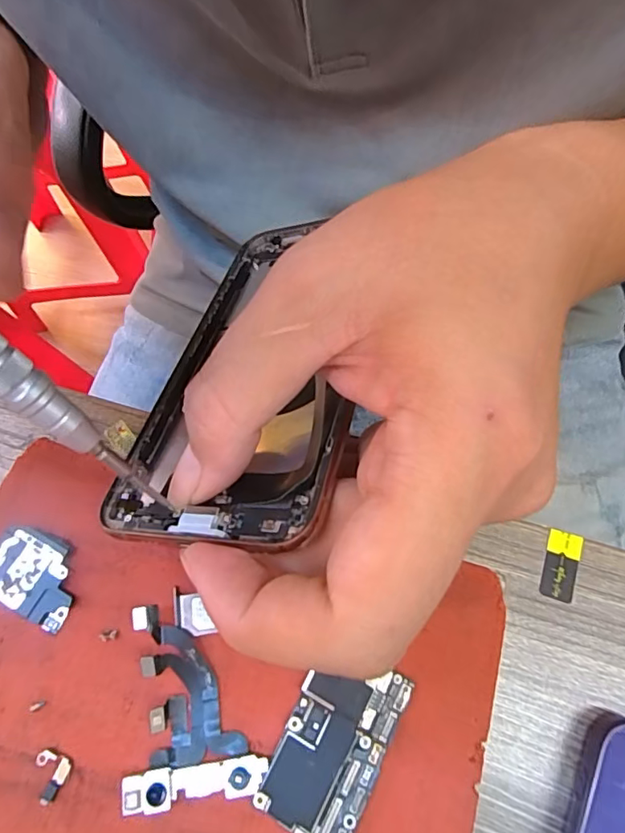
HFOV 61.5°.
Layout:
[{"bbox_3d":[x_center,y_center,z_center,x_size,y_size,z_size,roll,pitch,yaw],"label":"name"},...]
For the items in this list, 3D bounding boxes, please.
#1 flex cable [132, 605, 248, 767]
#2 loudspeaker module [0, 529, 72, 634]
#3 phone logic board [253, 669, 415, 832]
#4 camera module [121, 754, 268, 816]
[{"bbox_3d":[-0.034,0.072,0.143,0.023,0.008,0.040,-12,66,-3],"label":"flex cable"},{"bbox_3d":[-0.084,0.047,0.157,0.030,0.005,0.022,25,69,13],"label":"loudspeaker module"},{"bbox_3d":[0.001,0.094,0.133,0.025,0.004,0.064,25,69,13],"label":"phone logic board"},{"bbox_3d":[-0.030,0.093,0.133,0.036,0.004,0.009,-10,65,-2],"label":"camera module"}]

